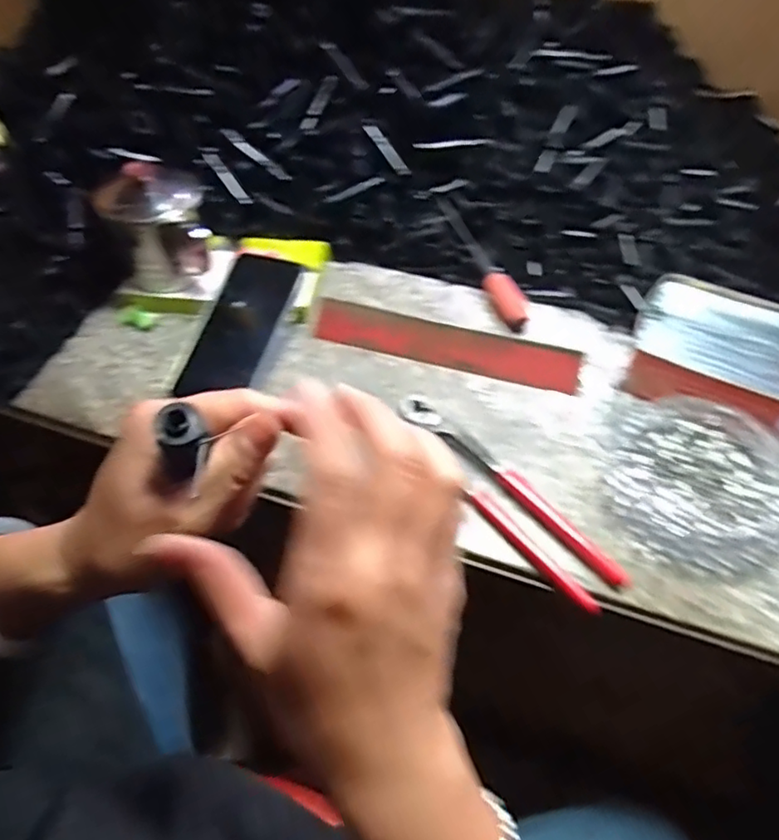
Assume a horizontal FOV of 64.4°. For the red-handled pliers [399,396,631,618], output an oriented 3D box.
[{"bbox_3d":[0.078,0.050,0.442,0.046,0.018,0.201,-37,61,-22],"label":"red-handled pliers"}]

